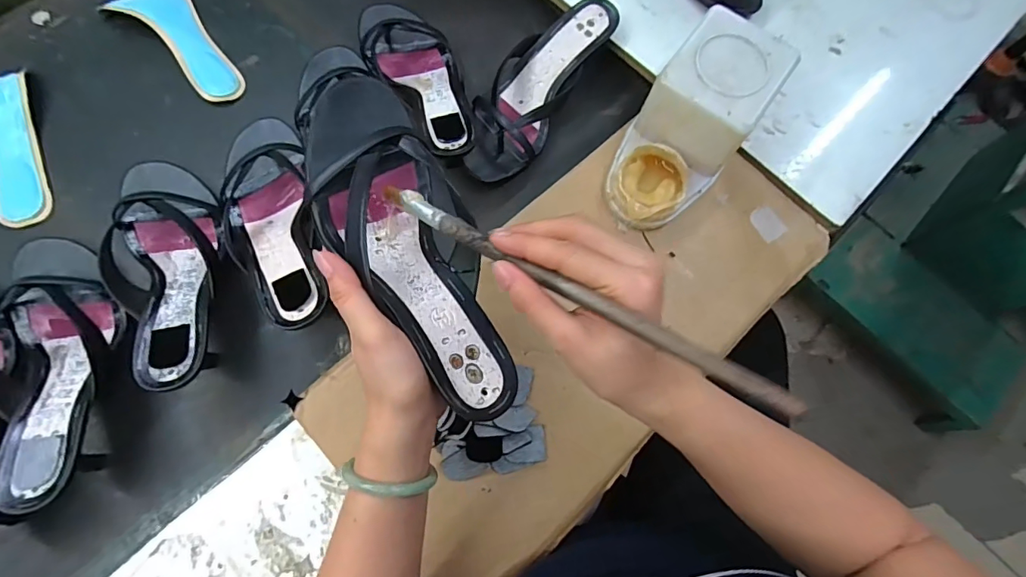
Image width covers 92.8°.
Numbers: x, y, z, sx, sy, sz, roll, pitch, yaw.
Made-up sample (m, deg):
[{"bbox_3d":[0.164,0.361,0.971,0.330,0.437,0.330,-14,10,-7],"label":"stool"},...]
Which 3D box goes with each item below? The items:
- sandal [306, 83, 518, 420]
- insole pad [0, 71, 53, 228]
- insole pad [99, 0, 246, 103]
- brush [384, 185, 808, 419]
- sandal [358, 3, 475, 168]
[{"bbox_3d":[-0.074,-0.034,0.339,0.091,0.084,0.258,-24,78,-8],"label":"sandal"},{"bbox_3d":[-0.546,-0.145,0.517,0.078,0.011,0.188,-18,79,-10],"label":"insole pad"},{"bbox_3d":[-0.376,-0.291,0.570,0.179,0.029,0.076,42,76,7],"label":"insole pad"},{"bbox_3d":[0.018,-0.007,0.266,0.264,0.006,0.013,30,74,29],"label":"brush"},{"bbox_3d":[-0.102,-0.235,0.543,0.096,0.053,0.268,-22,62,-8],"label":"sandal"}]

